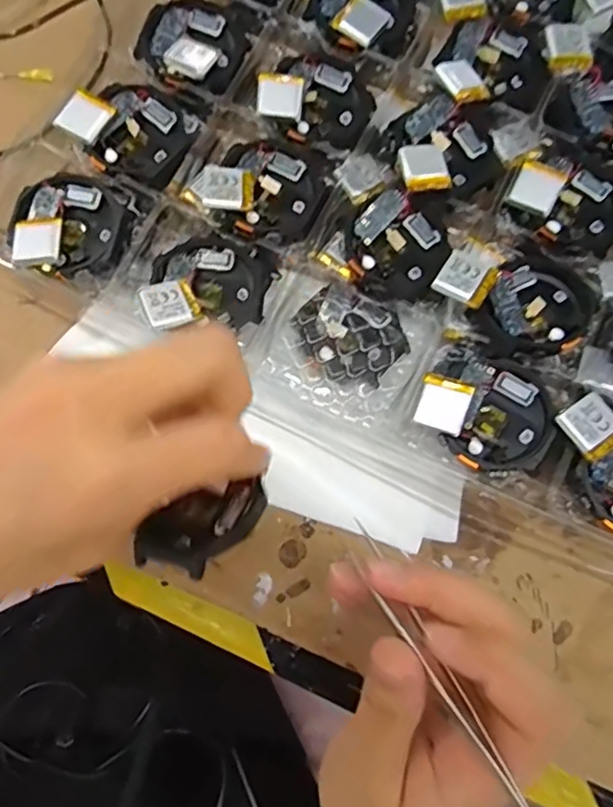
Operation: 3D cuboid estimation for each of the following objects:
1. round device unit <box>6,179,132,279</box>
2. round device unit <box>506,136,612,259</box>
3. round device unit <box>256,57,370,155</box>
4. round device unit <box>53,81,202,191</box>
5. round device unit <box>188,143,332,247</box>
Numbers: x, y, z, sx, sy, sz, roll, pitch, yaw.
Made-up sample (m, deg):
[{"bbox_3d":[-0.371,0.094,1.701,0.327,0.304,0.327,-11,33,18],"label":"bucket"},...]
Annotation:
[{"bbox_3d":[-0.107,-0.081,0.274,0.050,0.014,0.046,5,67,-11],"label":"round device unit"},{"bbox_3d":[0.127,-0.100,0.285,0.059,0.011,0.051,42,80,8],"label":"round device unit"},{"bbox_3d":[0.005,-0.153,0.295,0.054,0.017,0.047,5,77,1],"label":"round device unit"},{"bbox_3d":[-0.085,-0.134,0.292,0.056,0.012,0.050,41,75,-10],"label":"round device unit"},{"bbox_3d":[-0.018,-0.103,0.281,0.052,0.015,0.050,0,77,0],"label":"round device unit"}]

